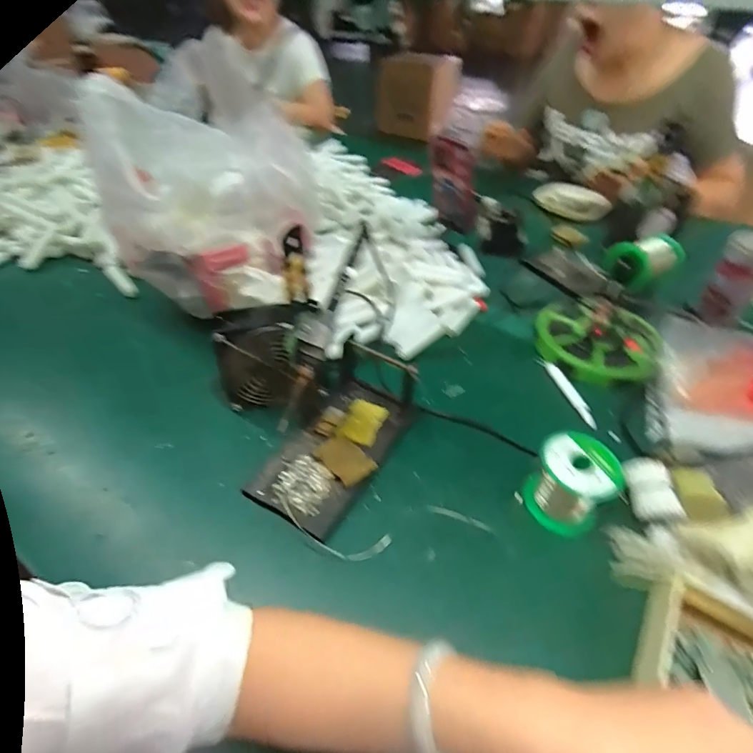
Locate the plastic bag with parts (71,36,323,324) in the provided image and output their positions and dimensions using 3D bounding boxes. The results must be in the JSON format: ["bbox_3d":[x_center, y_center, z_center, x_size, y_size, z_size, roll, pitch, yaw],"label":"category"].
[{"bbox_3d":[-0.220,-0.251,0.585,0.263,0.251,0.202,-25,50,-25],"label":"plastic bag with parts"}]

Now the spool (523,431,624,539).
[{"bbox_3d":[0.188,0.105,0.427,0.070,0.081,0.068,1,44,-1],"label":"spool"}]

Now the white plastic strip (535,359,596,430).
[{"bbox_3d":[0.250,0.017,0.572,0.017,0.012,0.123,-12,46,-14],"label":"white plastic strip"}]

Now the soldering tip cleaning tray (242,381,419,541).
[{"bbox_3d":[-0.041,0.081,0.482,0.100,0.018,0.188,24,49,22],"label":"soldering tip cleaning tray"}]

